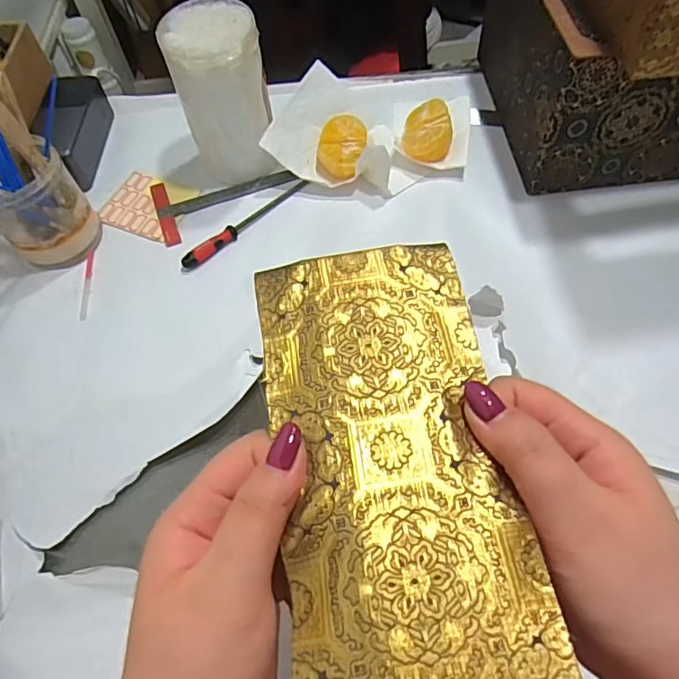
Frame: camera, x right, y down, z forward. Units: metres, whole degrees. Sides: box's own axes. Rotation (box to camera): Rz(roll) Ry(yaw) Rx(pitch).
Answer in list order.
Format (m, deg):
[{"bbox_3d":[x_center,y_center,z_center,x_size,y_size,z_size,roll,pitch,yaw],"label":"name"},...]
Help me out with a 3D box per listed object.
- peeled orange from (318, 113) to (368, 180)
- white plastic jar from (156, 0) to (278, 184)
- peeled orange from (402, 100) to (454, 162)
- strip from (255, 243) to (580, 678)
[{"bbox_3d":[0.002,-0.192,0.547,0.046,0.036,0.065,7,62,8],"label":"peeled orange"},{"bbox_3d":[-0.109,-0.231,0.515,0.083,0.145,0.076,-2,62,3],"label":"white plastic jar"},{"bbox_3d":[0.090,-0.210,0.549,0.047,0.033,0.065,9,63,9],"label":"peeled orange"},{"bbox_3d":[0.023,0.069,0.197,0.091,0.007,0.245,-8,61,-1],"label":"strip"}]

